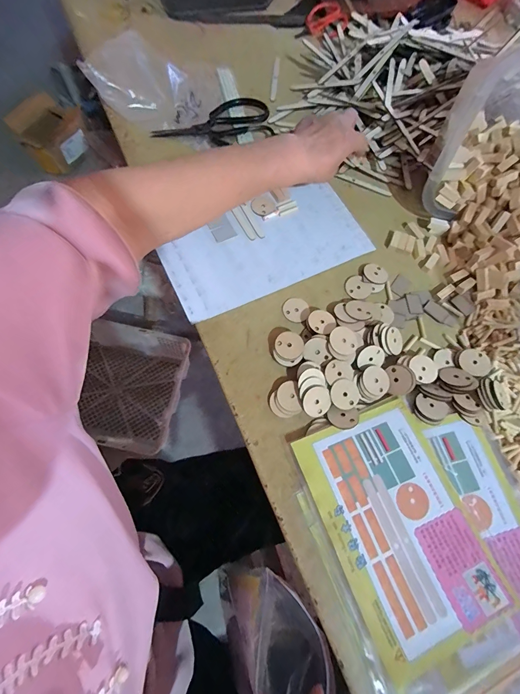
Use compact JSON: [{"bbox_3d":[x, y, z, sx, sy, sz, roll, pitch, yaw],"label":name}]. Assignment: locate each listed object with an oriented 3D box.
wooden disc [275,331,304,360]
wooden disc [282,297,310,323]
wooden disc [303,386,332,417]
[{"bbox_3d":[0.035,-0.002,0.370,0.033,0.004,0.032,1,83,-6],"label":"wooden disc"},{"bbox_3d":[0.046,-0.047,0.401,0.033,0.004,0.033,1,69,-4],"label":"wooden disc"},{"bbox_3d":[0.063,0.061,0.349,0.034,0.004,0.033,0,90,-18],"label":"wooden disc"}]

